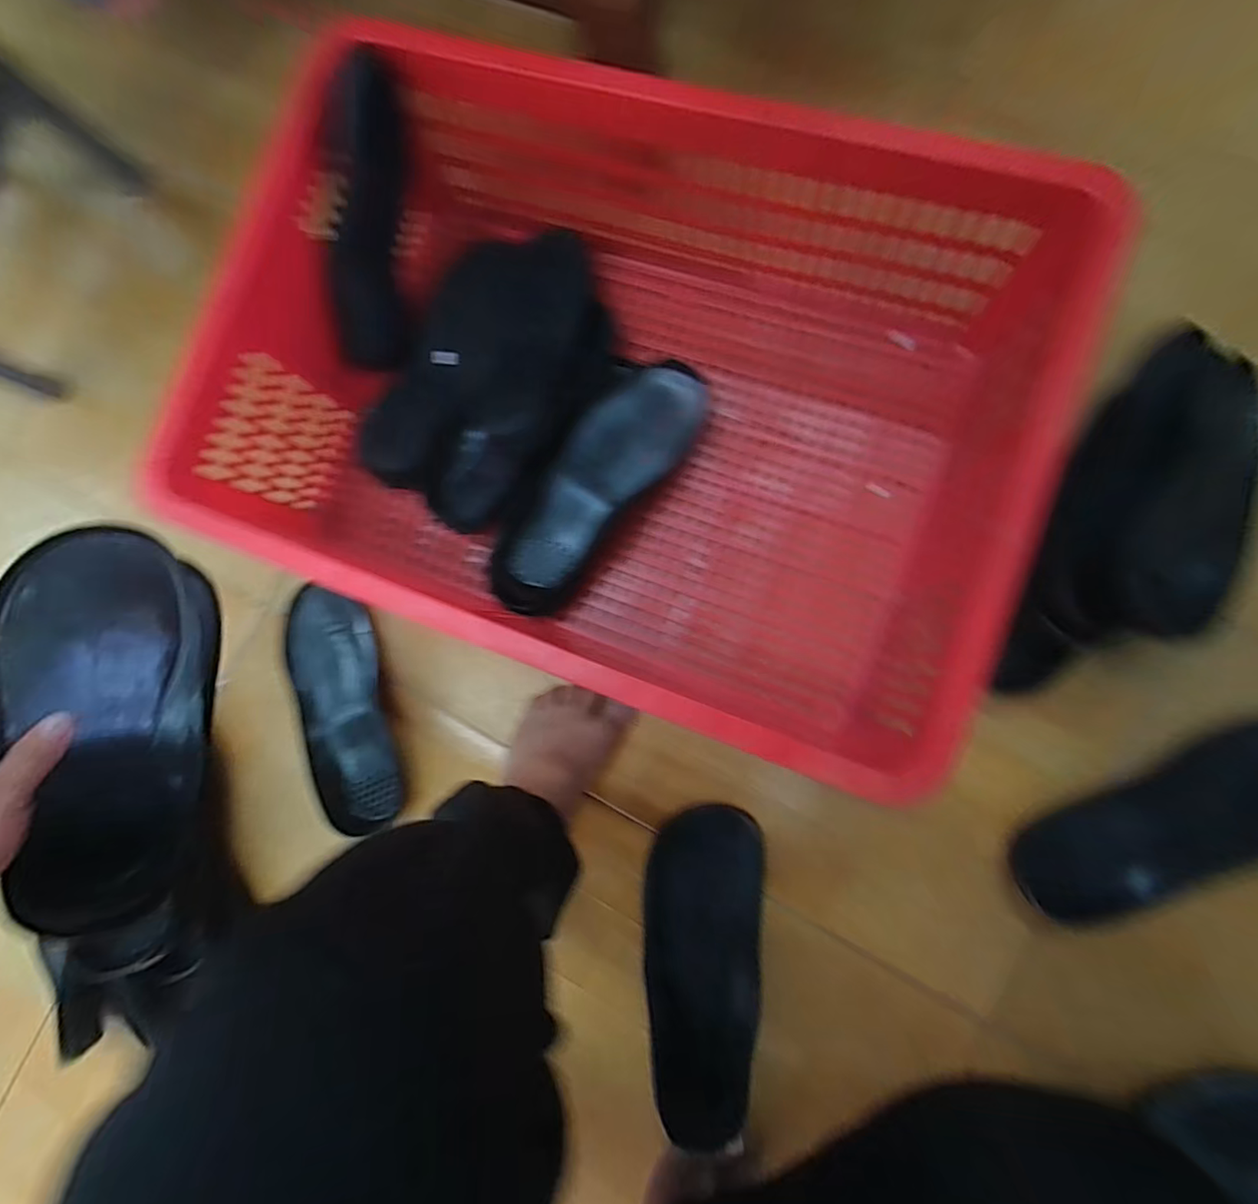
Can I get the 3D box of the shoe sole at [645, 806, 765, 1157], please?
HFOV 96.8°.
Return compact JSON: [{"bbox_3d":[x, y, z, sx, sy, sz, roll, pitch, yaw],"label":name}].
[{"bbox_3d":[0.064,0.323,0.495,0.103,0.012,0.266,5,77,5],"label":"shoe sole"}]

